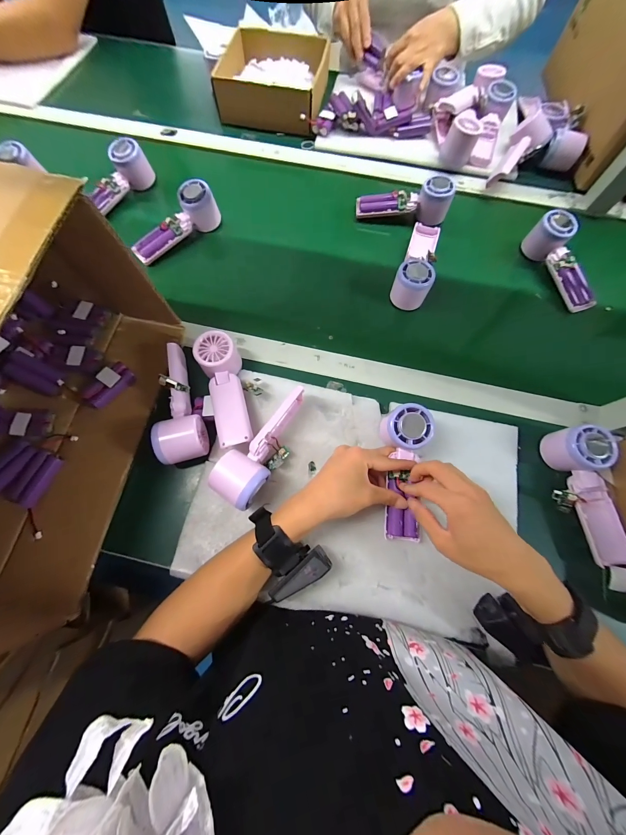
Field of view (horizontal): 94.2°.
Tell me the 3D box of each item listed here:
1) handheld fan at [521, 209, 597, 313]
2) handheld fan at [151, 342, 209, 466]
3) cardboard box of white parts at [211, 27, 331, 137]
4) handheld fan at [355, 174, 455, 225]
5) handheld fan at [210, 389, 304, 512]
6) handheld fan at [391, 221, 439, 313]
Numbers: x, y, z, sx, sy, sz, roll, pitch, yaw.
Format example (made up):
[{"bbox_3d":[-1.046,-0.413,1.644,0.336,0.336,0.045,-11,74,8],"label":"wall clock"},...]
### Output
[{"bbox_3d":[0.416,-0.257,0.478,0.049,0.056,0.165,-15,74,-6],"label":"handheld fan"},{"bbox_3d":[-0.176,-0.024,0.391,0.055,0.057,0.170,-6,74,-3],"label":"handheld fan"},{"bbox_3d":[-0.085,-0.708,0.610,0.202,0.059,0.224,9,73,1],"label":"cardboard box of white parts"},{"bbox_3d":[0.162,-0.389,0.518,0.158,0.052,0.050,4,73,0],"label":"handheld fan"},{"bbox_3d":[-0.057,0.033,0.368,0.057,0.056,0.162,33,75,8],"label":"handheld fan"},{"bbox_3d":[0.172,-0.261,0.478,0.054,0.046,0.168,17,74,4],"label":"handheld fan"}]

